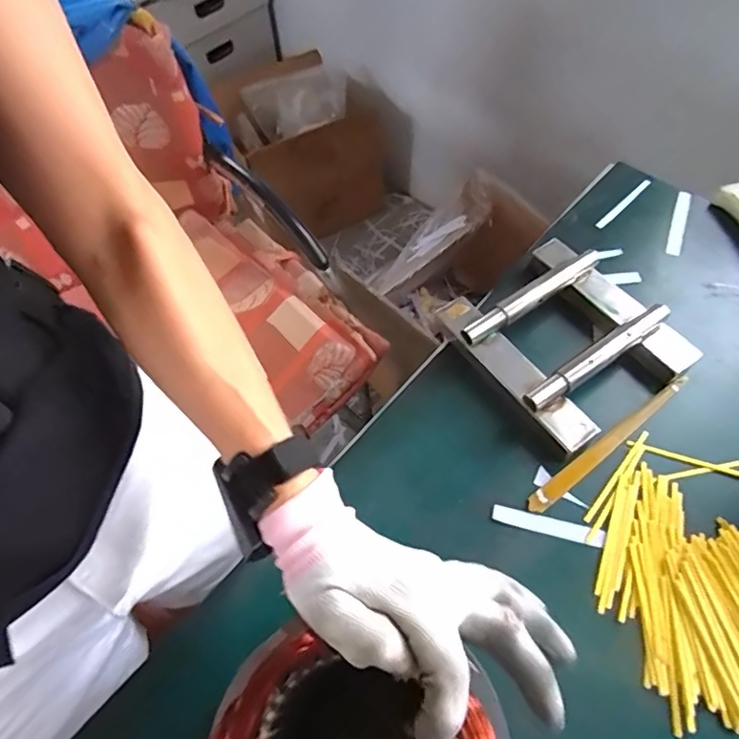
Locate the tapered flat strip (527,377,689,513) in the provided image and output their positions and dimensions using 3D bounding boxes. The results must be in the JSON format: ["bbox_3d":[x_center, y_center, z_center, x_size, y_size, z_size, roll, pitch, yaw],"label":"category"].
[{"bbox_3d":[0.229,0.067,0.502,0.208,0.009,0.017,-34,64,-15],"label":"tapered flat strip"}]

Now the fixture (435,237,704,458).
[{"bbox_3d":[0.195,-0.034,0.542,0.188,0.047,0.197,-31,63,-14],"label":"fixture"}]

